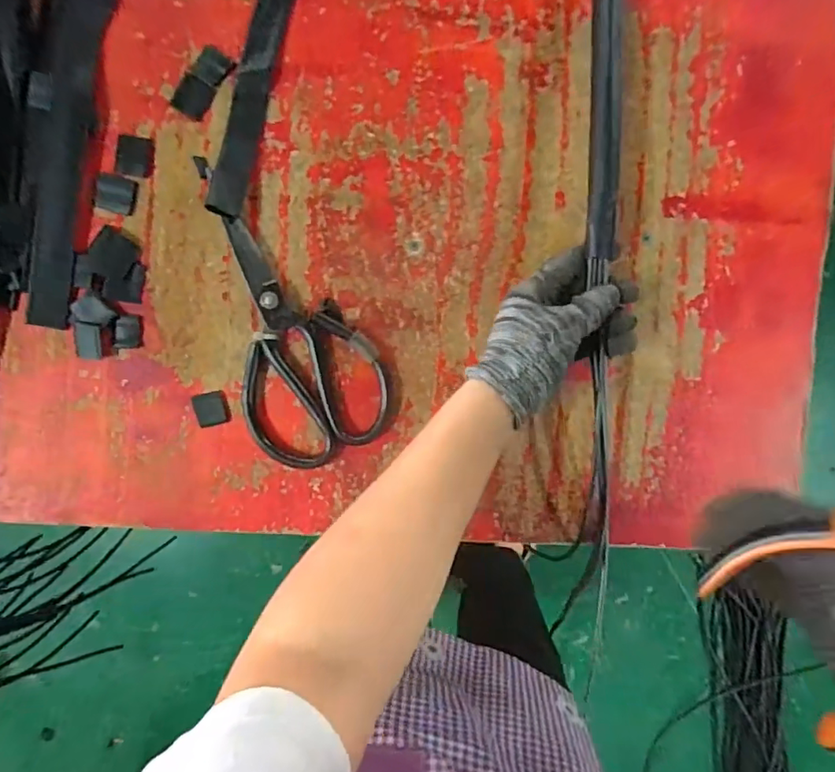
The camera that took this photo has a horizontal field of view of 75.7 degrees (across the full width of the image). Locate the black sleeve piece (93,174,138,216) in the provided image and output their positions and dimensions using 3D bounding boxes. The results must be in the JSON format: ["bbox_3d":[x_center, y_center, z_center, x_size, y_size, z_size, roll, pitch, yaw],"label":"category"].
[{"bbox_3d":[-0.229,-0.146,0.407,0.032,0.004,0.027,17,94,-2],"label":"black sleeve piece"}]

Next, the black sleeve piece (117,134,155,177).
[{"bbox_3d":[-0.213,-0.173,0.405,0.027,0.004,0.028,8,94,-2],"label":"black sleeve piece"}]

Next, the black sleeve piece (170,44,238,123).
[{"bbox_3d":[-0.161,-0.228,0.403,0.027,0.004,0.052,36,93,-3],"label":"black sleeve piece"}]

